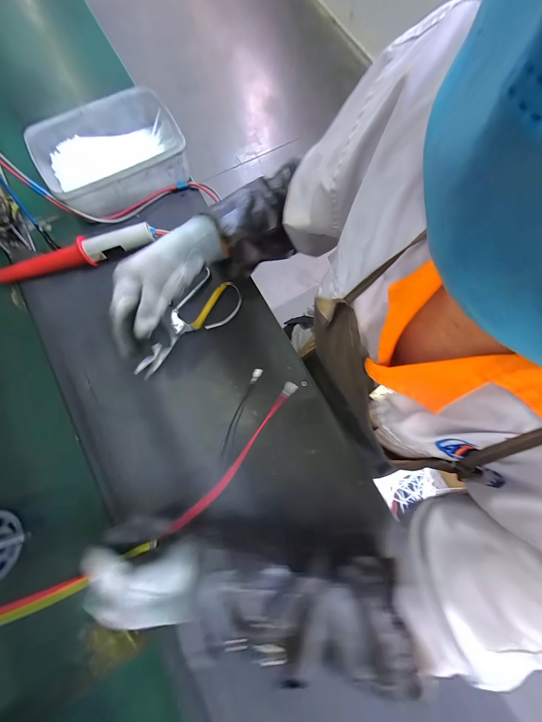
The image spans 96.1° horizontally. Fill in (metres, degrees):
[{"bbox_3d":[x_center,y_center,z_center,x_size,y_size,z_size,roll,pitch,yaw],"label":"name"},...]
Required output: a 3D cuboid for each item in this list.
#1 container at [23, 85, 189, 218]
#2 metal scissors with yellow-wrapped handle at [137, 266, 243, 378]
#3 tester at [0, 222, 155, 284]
[{"bbox_3d":[-0.265,-0.347,0.420,0.231,0.067,0.158,-29,81,-8],"label":"container"},{"bbox_3d":[-0.132,-0.056,0.387,0.083,0.011,0.199,39,76,6],"label":"metal scissors with yellow-wrapped handle"},{"bbox_3d":[-0.322,-0.168,0.389,0.267,0.034,0.031,-19,80,-6],"label":"tester"}]

